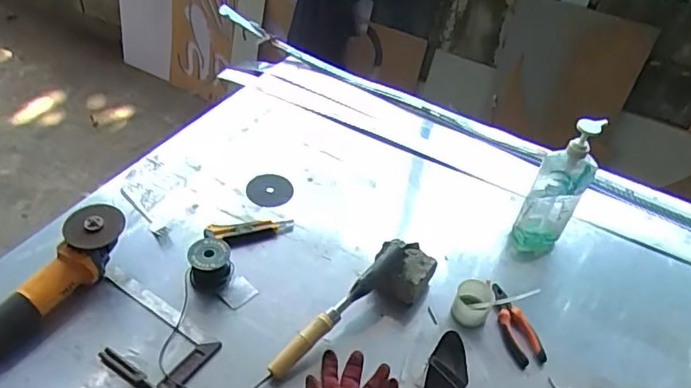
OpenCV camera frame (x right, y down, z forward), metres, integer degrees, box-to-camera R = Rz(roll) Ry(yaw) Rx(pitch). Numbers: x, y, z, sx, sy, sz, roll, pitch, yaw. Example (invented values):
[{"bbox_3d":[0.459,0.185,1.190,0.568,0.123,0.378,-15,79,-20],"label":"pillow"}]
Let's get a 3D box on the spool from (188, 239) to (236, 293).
[{"bbox_3d":[-0.236,0.123,0.957,0.073,0.073,0.085,-6,44,-14],"label":"spool"}]

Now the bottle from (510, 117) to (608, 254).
[{"bbox_3d":[0.404,-0.006,1.037,0.091,0.312,0.070,27,46,21],"label":"bottle"}]

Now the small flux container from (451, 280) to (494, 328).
[{"bbox_3d":[0.227,0.199,0.972,0.066,0.056,0.077,22,45,15],"label":"small flux container"}]

